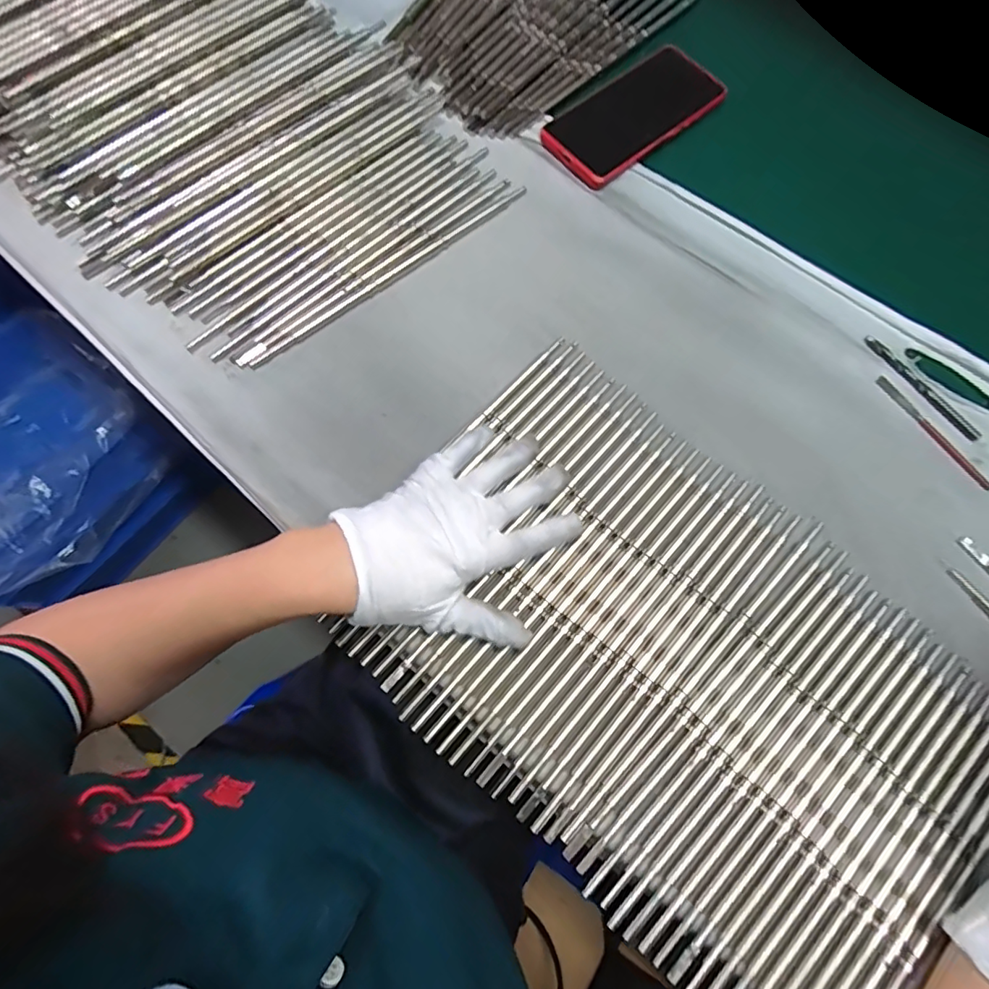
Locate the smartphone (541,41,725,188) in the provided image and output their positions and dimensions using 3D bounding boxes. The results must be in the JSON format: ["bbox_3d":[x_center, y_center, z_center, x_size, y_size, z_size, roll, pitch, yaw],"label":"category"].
[{"bbox_3d":[0.122,-0.333,0.452,0.162,0.012,0.076,-40,78,-10],"label":"smartphone"}]

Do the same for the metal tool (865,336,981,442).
[{"bbox_3d":[0.326,-0.082,0.397,0.009,0.005,0.106,-38,77,-12],"label":"metal tool"}]

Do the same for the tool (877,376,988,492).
[{"bbox_3d":[0.329,-0.047,0.389,0.009,0.004,0.107,-34,77,-11],"label":"tool"}]

